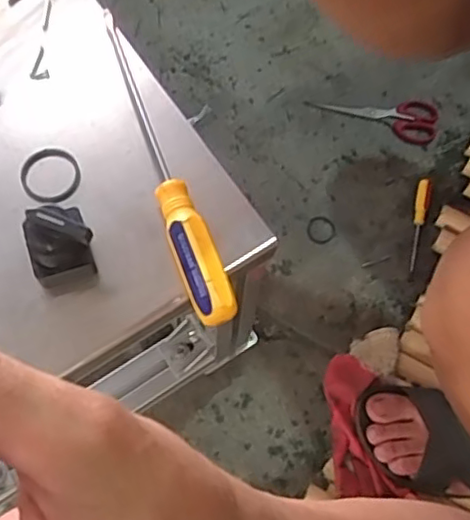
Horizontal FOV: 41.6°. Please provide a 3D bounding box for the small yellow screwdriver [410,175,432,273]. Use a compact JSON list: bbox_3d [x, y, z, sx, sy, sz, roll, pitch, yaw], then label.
[{"bbox_3d":[0.225,-0.045,0.749,0.015,0.016,0.118,10,67,3],"label":"small yellow screwdriver"}]

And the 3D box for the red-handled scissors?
[{"bbox_3d":[0.178,-0.180,0.805,0.166,0.010,0.058,1,67,-1],"label":"red-handled scissors"}]

